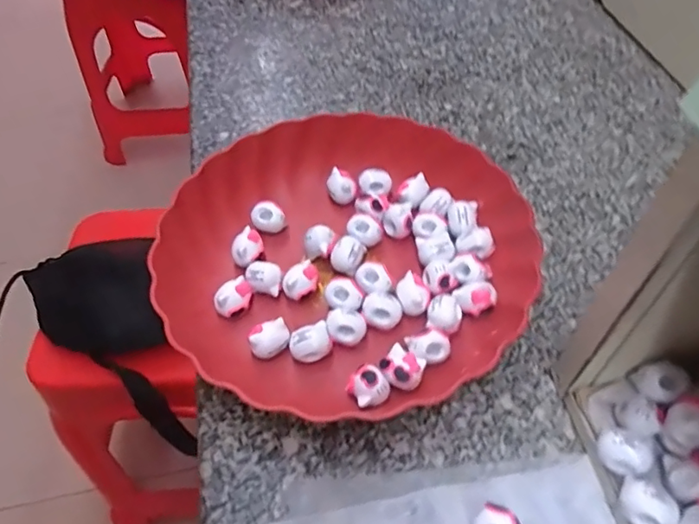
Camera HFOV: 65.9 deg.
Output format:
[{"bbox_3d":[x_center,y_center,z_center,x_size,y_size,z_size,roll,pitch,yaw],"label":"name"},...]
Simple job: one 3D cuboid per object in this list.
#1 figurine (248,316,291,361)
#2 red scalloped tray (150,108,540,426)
[{"bbox_3d":[-0.050,0.050,0.341,0.024,0.022,0.017,-16,53,-11],"label":"figurine"},{"bbox_3d":[-0.002,-0.007,0.370,0.239,0.049,0.237,3,52,4],"label":"red scalloped tray"}]

